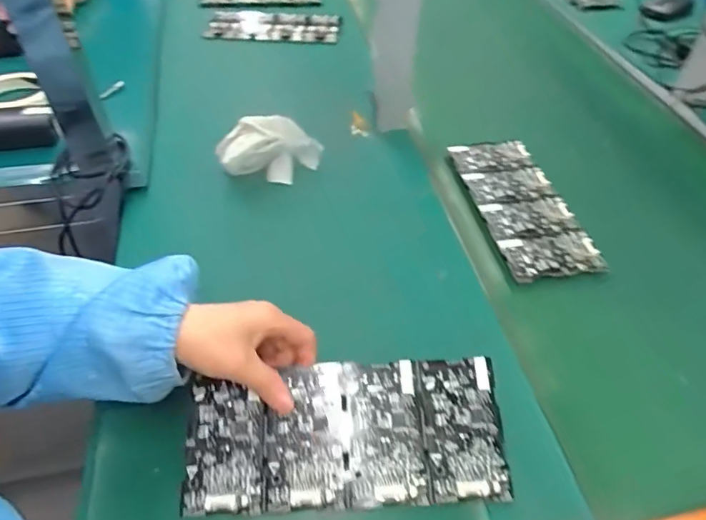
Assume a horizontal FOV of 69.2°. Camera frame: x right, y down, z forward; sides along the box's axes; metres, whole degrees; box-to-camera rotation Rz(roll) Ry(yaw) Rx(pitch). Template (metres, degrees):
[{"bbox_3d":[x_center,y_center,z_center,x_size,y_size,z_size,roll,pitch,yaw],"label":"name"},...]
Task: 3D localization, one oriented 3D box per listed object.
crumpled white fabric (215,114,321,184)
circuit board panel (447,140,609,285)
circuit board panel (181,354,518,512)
[{"bbox_3d":[-0.095,-0.133,0.602,0.110,0.047,0.087,6,46,5],"label":"crumpled white fabric"},{"bbox_3d":[0.187,-0.065,0.578,0.099,0.007,0.221,-8,47,-8],"label":"circuit board panel"},{"bbox_3d":[-0.006,0.124,0.367,0.220,0.006,0.097,-2,65,-2],"label":"circuit board panel"}]

